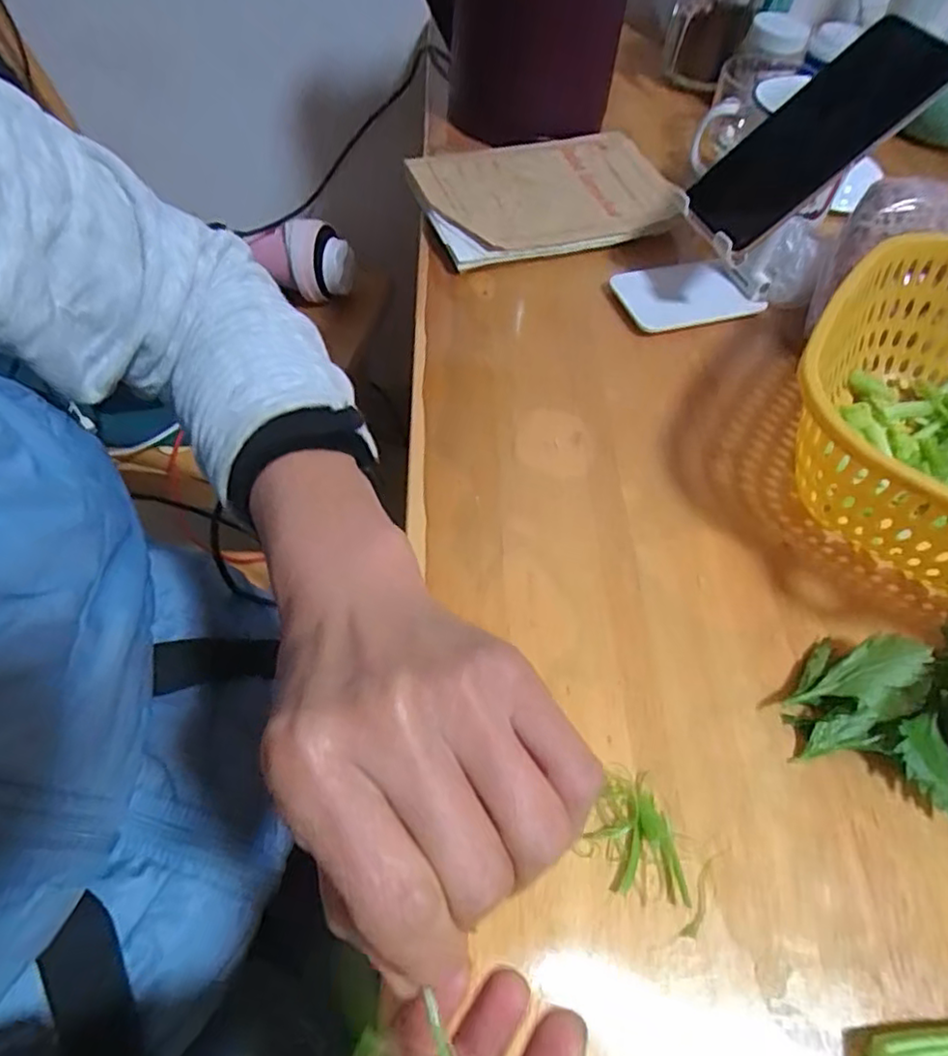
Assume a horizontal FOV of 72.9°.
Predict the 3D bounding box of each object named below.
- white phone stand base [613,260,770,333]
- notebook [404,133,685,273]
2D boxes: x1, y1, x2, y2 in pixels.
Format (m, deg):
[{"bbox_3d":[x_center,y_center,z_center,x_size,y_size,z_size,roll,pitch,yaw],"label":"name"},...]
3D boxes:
[{"bbox_3d":[0.158,-0.175,0.484,0.099,0.011,0.062,-15,58,-13],"label":"white phone stand base"},{"bbox_3d":[0.057,-0.280,0.540,0.203,0.028,0.155,-14,58,-13],"label":"notebook"}]

